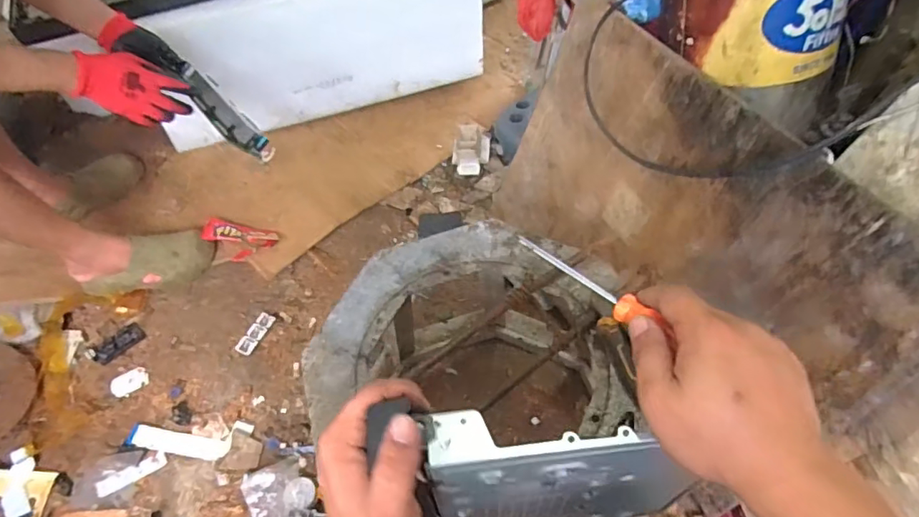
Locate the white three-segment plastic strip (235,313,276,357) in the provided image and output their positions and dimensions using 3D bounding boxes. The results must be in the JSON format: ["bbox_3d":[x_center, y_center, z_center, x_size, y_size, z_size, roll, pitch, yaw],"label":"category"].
[{"bbox_3d":[-0.395,0.146,1.063,0.032,0.005,0.089,33,61,-3],"label":"white three-segment plastic strip"}]

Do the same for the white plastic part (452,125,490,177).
[{"bbox_3d":[0.027,-0.267,1.318,0.090,0.068,0.109,4,54,6],"label":"white plastic part"}]

